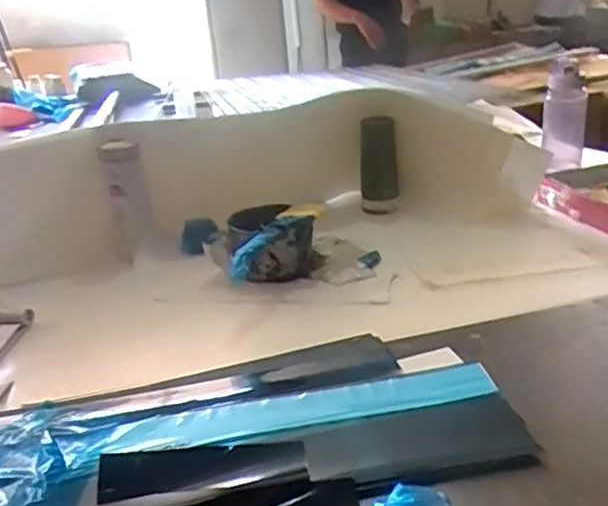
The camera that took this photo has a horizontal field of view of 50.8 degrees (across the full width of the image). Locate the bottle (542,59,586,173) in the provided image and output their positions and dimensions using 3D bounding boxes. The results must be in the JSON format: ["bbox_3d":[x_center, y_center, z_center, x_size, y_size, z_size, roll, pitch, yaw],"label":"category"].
[{"bbox_3d":[0.497,-0.264,1.224,0.063,0.202,0.052,13,29,36],"label":"bottle"}]

